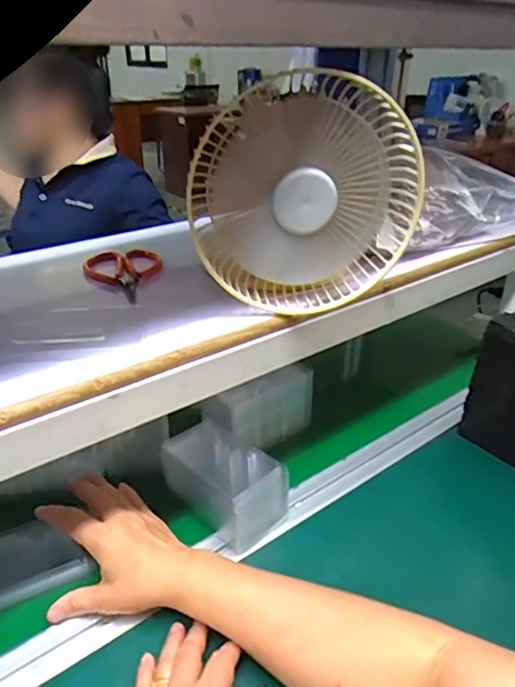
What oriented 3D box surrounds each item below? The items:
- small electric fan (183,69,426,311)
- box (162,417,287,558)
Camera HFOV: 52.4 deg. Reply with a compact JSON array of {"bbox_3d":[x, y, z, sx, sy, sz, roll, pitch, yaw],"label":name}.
[{"bbox_3d":[0.041,-0.123,0.463,0.200,0.182,0.070,-8,30,-15],"label":"small electric fan"},{"bbox_3d":[-0.037,0.148,0.569,0.136,0.066,0.078,28,39,36],"label":"box"}]

